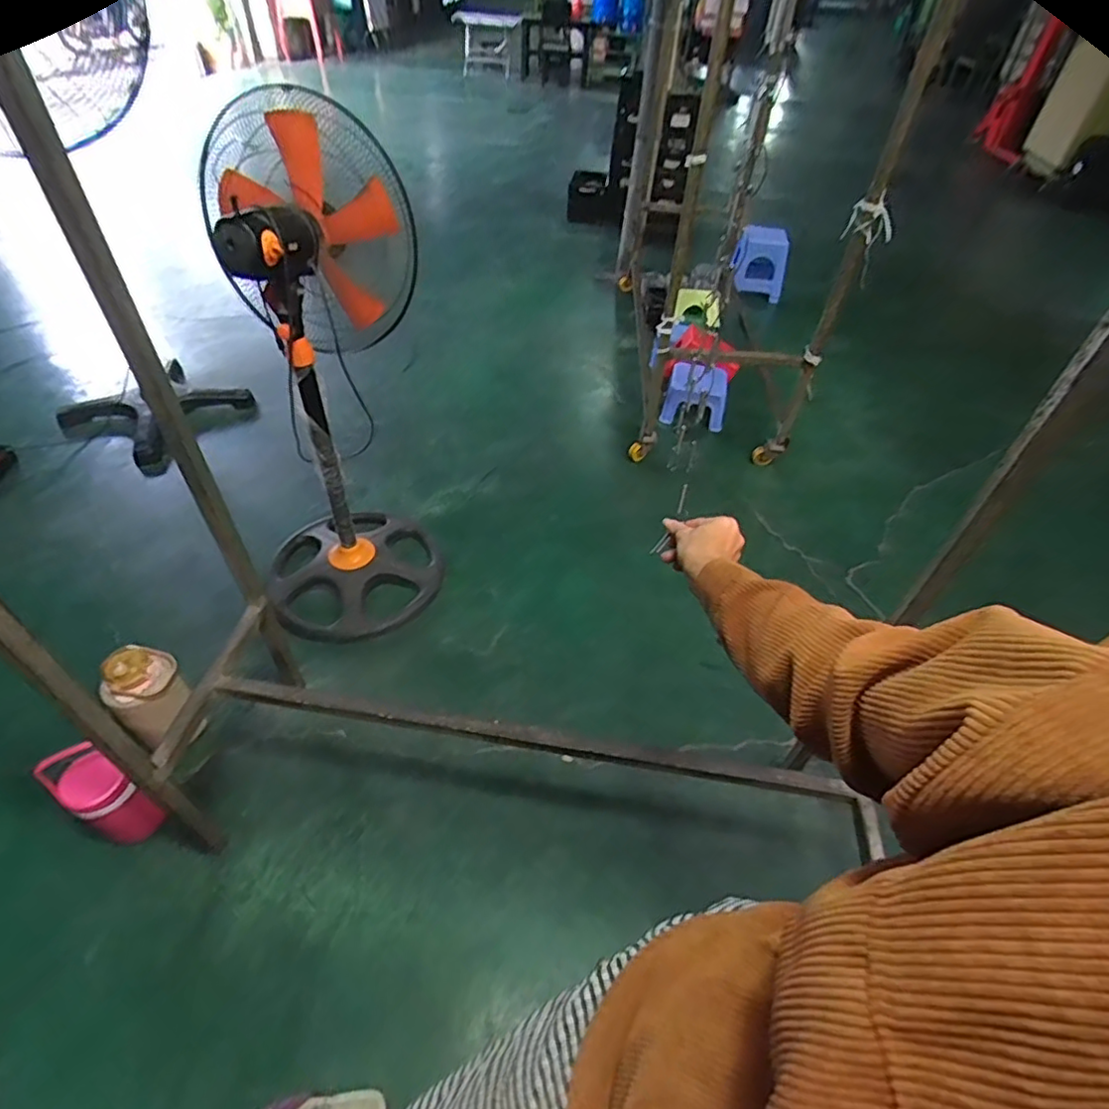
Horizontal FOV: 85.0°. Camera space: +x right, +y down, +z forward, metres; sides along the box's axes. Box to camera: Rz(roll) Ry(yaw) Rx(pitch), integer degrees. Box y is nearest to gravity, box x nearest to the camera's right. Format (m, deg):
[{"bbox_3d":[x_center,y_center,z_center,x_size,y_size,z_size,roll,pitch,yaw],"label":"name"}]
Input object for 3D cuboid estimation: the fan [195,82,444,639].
[{"bbox_3d":[-0.514,-0.338,1.375,0.460,1.020,0.543,-9,48,-13],"label":"fan"}]

